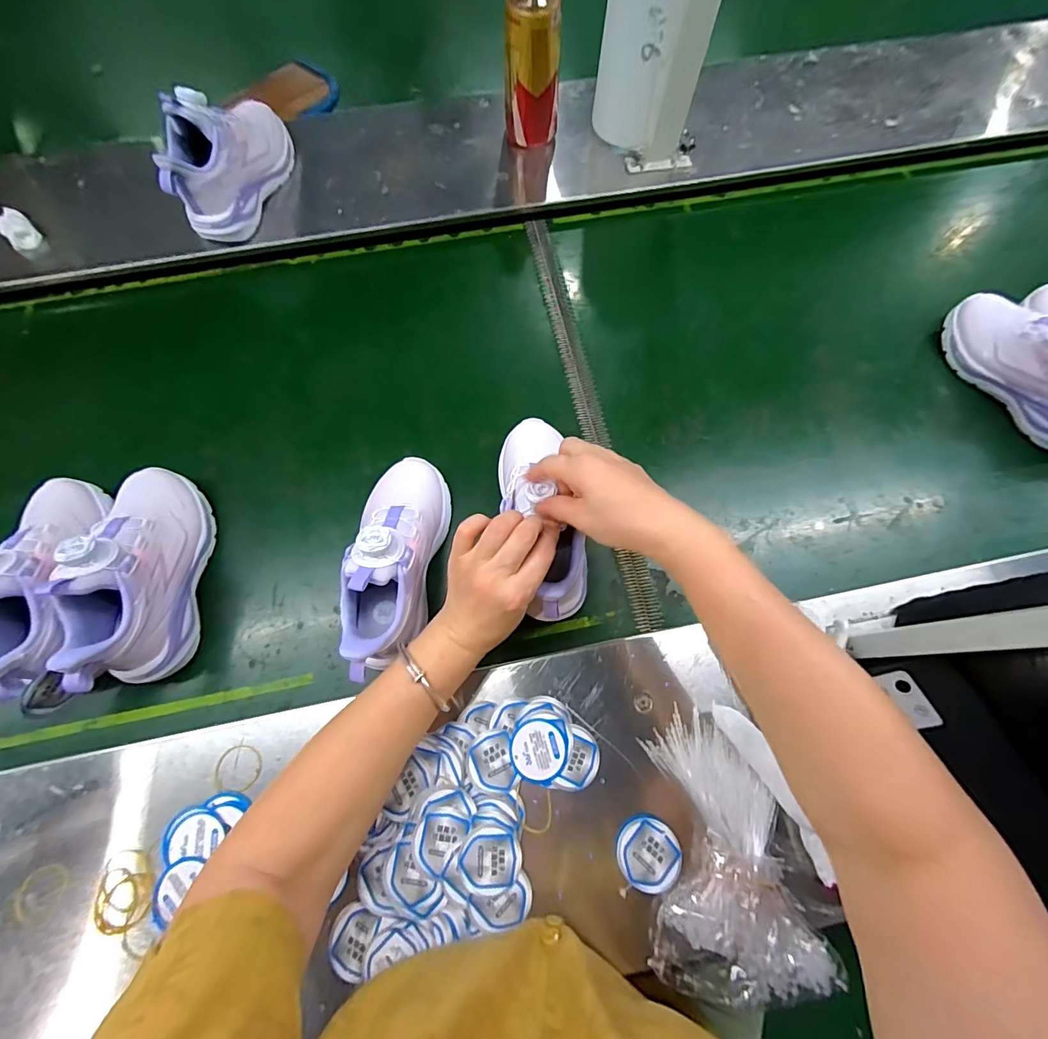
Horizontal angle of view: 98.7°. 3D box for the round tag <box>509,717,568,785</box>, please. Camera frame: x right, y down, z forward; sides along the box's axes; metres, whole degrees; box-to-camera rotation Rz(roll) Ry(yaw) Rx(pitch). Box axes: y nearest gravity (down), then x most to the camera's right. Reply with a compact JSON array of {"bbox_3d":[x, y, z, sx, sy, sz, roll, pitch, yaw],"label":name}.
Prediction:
[{"bbox_3d":[0.012,0.195,0.379,0.047,0.004,0.048,2,68,-5],"label":"round tag"}]

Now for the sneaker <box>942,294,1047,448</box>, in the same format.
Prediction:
[{"bbox_3d":[0.566,-0.169,0.487,0.076,0.109,0.201,-39,76,-12],"label":"sneaker"}]

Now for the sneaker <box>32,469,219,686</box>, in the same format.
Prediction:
[{"bbox_3d":[-0.349,0.043,0.414,0.077,0.111,0.203,-8,72,-3],"label":"sneaker"}]

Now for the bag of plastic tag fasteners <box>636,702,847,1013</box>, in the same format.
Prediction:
[{"bbox_3d":[0.154,0.256,0.349,0.116,0.032,0.183,-3,71,-1],"label":"bag of plastic tag fasteners"}]

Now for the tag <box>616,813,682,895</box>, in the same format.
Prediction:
[{"bbox_3d":[0.098,0.265,0.356,0.047,0.008,0.050,2,68,-5],"label":"tag"}]

